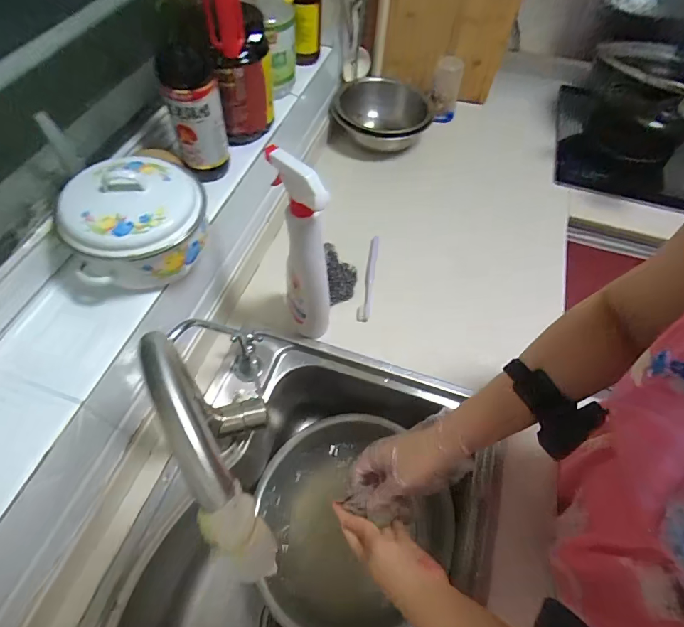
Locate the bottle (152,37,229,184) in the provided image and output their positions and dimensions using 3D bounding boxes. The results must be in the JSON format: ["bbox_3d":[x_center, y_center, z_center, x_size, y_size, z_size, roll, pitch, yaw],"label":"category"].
[{"bbox_3d":[-0.194,-0.268,0.545,0.075,0.150,0.073,-18,60,-13],"label":"bottle"}]

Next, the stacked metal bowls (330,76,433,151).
[{"bbox_3d":[0.090,-0.459,0.956,0.222,0.106,0.214,1,58,-2],"label":"stacked metal bowls"}]

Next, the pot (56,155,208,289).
[{"bbox_3d":[-0.234,-0.108,0.466,0.146,0.087,0.129,-18,60,-13],"label":"pot"}]

